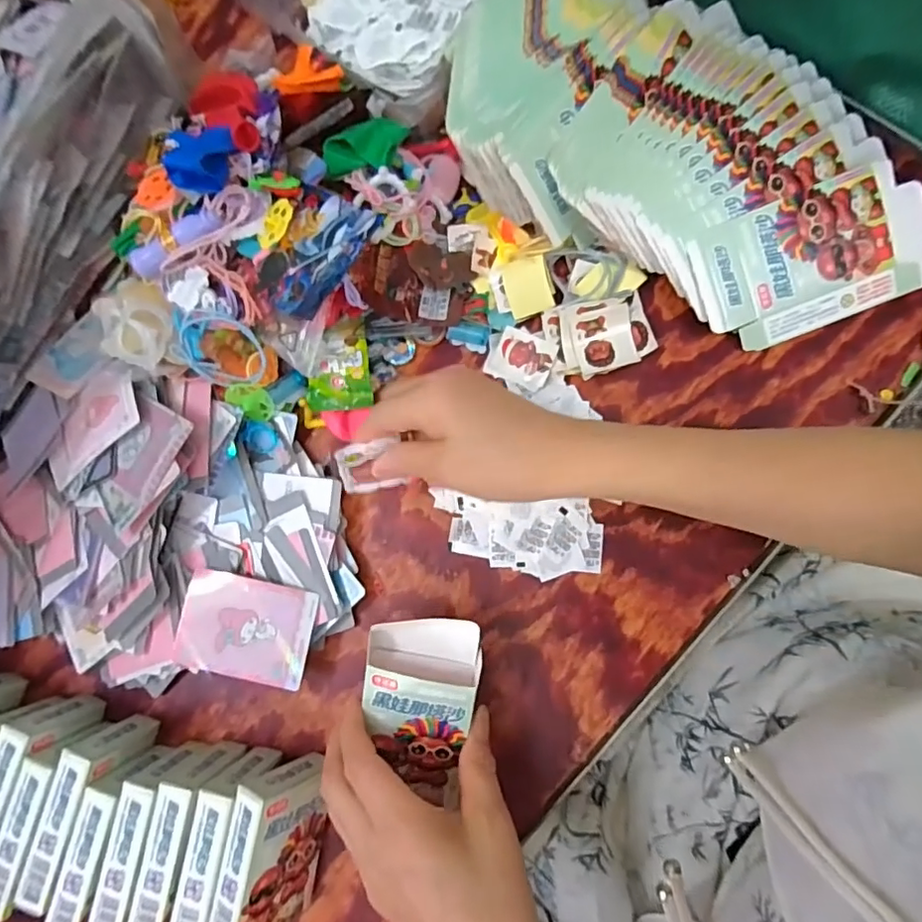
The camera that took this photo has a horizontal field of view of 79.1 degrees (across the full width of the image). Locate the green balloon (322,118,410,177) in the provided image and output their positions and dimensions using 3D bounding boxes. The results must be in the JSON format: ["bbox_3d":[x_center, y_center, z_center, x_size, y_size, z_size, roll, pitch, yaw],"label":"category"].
[{"bbox_3d":[-0.062,-0.204,0.361,0.052,0.022,0.031,-6,83,8],"label":"green balloon"}]

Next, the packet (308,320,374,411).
[{"bbox_3d":[-0.086,-0.066,0.391,0.045,0.019,0.059,-3,83,8],"label":"packet"}]

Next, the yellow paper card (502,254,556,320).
[{"bbox_3d":[0.046,-0.118,0.378,0.030,0.006,0.036,-13,100,26],"label":"yellow paper card"}]

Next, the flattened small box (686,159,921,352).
[{"bbox_3d":[0.225,-0.128,0.354,0.146,0.008,0.083,-22,101,4],"label":"flattened small box"}]

